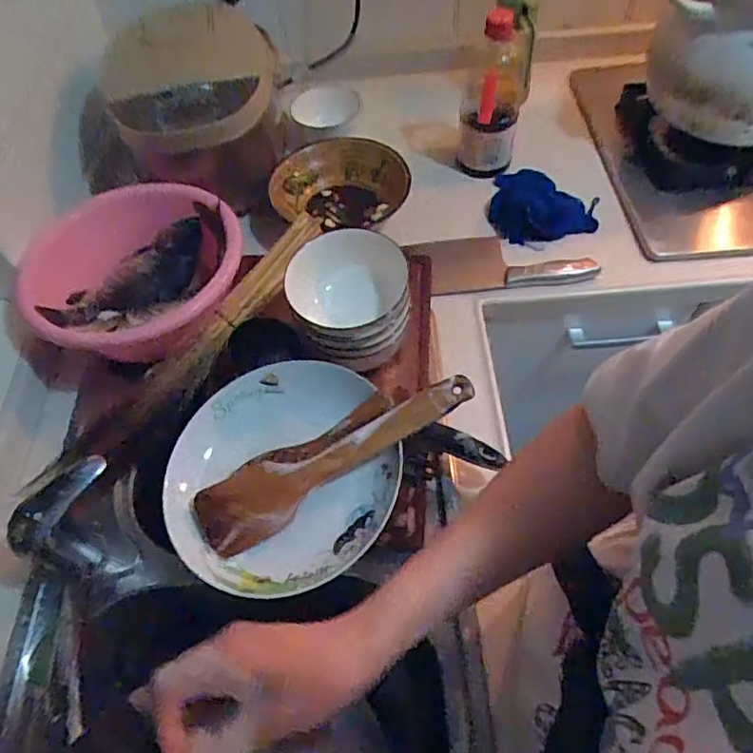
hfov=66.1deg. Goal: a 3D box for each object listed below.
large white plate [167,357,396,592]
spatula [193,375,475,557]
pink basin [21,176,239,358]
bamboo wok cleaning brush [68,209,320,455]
[{"bbox_3d":[-0.095,0.092,0.559,0.219,0.051,0.222,-2,56,3],"label":"large white plate"},{"bbox_3d":[-0.039,0.078,0.544,0.282,0.025,0.063,-29,57,5],"label":"spatula"},{"bbox_3d":[-0.313,-0.132,0.724,0.240,0.093,0.240,-2,56,3],"label":"pink basin"},{"bbox_3d":[-0.199,-0.052,0.696,0.060,0.038,0.388,36,79,24],"label":"bamboo wok cleaning brush"}]

